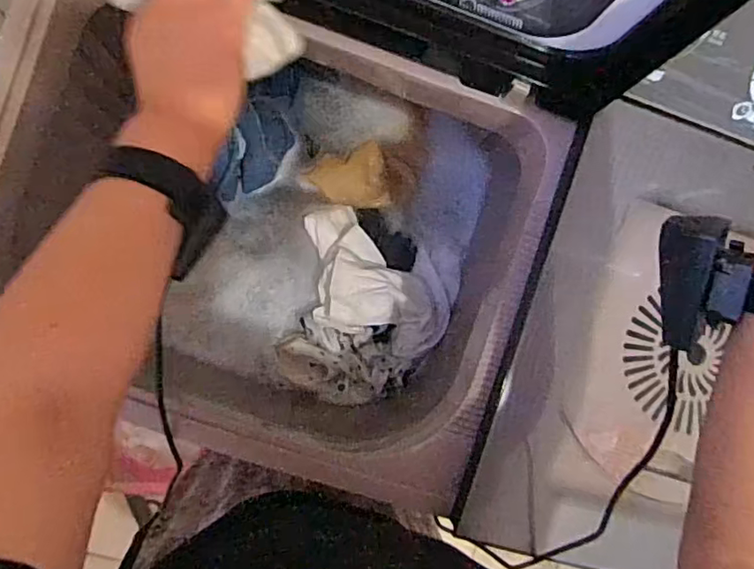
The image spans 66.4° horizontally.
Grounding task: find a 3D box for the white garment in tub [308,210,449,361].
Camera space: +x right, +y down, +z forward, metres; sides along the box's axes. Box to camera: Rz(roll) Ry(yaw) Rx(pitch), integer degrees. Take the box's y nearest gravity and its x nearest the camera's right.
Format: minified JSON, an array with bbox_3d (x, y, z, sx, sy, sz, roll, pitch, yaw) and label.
[{"bbox_3d":[-0.002,-0.003,0.762,0.224,0.074,0.155,23,86,-7],"label":"white garment in tub"}]

